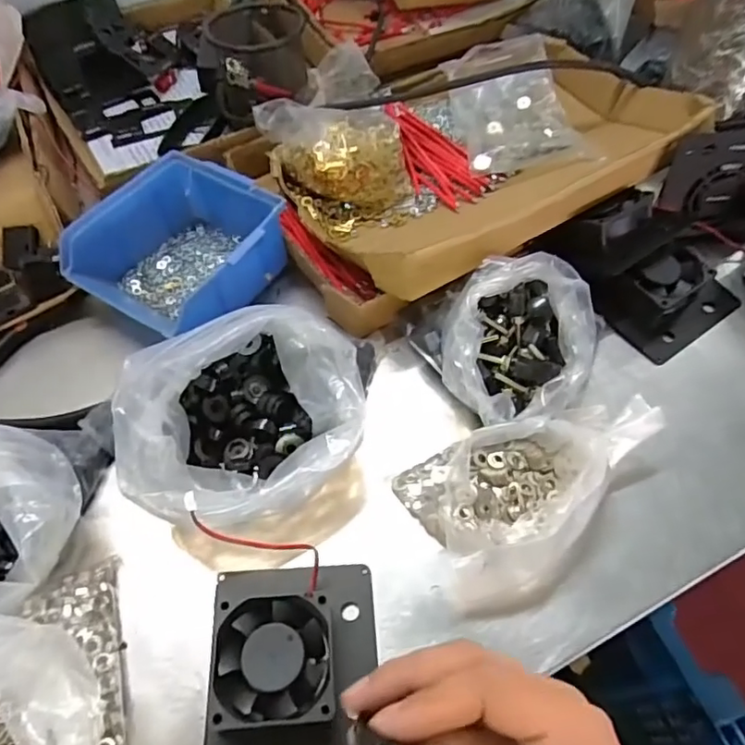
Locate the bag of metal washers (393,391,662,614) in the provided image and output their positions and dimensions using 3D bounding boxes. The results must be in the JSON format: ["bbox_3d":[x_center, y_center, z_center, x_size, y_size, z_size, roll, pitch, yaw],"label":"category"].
[{"bbox_3d":[0.103,0.065,0.344,0.154,0.046,0.100,-22,58,-13],"label":"bag of metal washers"}]

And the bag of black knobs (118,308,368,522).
[{"bbox_3d":[-0.073,0.027,0.349,0.156,0.073,0.115,-39,63,-22],"label":"bag of black knobs"}]

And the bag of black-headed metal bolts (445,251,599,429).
[{"bbox_3d":[0.093,-0.016,0.377,0.095,0.070,0.105,21,59,15],"label":"bag of black-headed metal bolts"}]

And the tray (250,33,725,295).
[{"bbox_3d":[0.093,-0.201,0.503,0.339,0.071,0.252,-27,59,-16],"label":"tray"}]

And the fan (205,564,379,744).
[{"bbox_3d":[-0.040,0.149,0.299,0.083,0.026,0.101,-1,56,1],"label":"fan"}]

